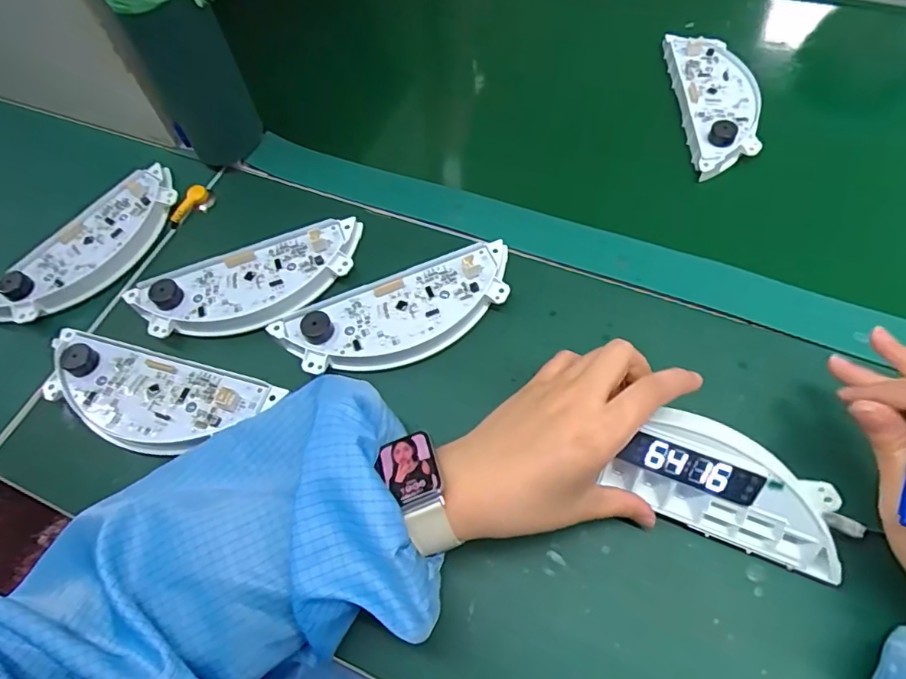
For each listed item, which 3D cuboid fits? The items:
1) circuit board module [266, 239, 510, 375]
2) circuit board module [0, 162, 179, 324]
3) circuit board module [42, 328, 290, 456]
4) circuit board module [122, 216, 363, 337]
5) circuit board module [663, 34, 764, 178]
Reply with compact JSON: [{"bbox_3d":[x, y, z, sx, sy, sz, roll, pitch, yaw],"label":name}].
[{"bbox_3d":[-0.034,-0.019,0.397,0.171,0.022,0.067,-24,62,-9],"label":"circuit board module"},{"bbox_3d":[-0.293,-0.071,0.447,0.081,0.032,0.177,37,69,22],"label":"circuit board module"},{"bbox_3d":[-0.208,0.039,0.377,0.171,0.024,0.066,14,63,12],"label":"circuit board module"},{"bbox_3d":[-0.151,-0.043,0.414,0.176,0.019,0.072,-21,61,-7],"label":"circuit board module"},{"bbox_3d":[0.235,-0.215,0.492,0.067,0.017,0.170,0,61,4],"label":"circuit board module"}]

